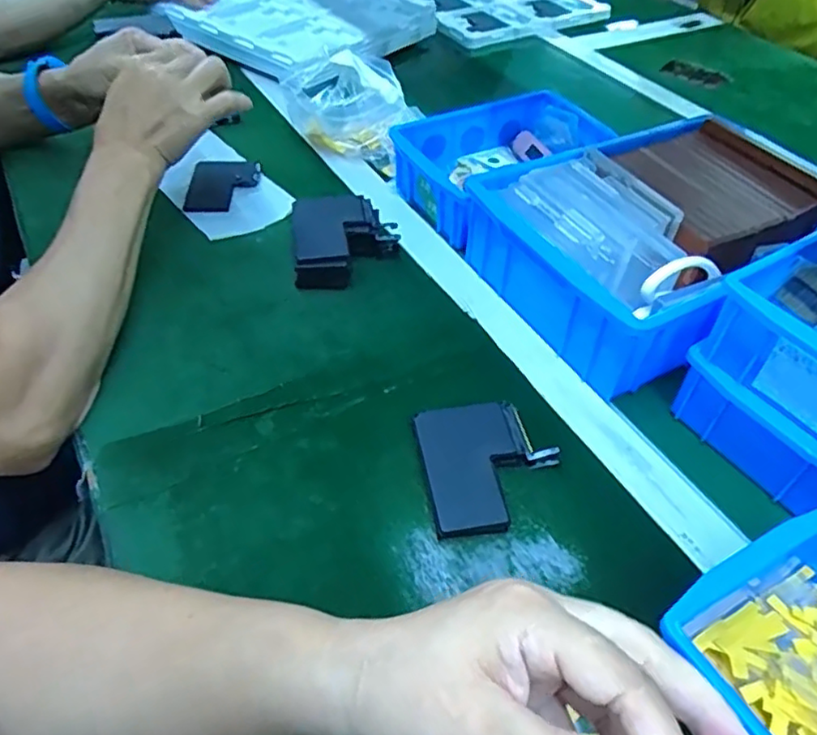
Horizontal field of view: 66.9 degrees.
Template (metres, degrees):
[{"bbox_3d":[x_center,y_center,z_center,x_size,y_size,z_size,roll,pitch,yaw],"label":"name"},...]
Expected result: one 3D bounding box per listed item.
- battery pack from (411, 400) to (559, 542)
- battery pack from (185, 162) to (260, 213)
[{"bbox_3d":[0.052,0.064,0.394,0.085,0.019,0.091,-5,48,-8],"label":"battery pack"},{"bbox_3d":[-0.184,-0.183,0.617,0.066,0.007,0.092,-1,48,-4],"label":"battery pack"}]

